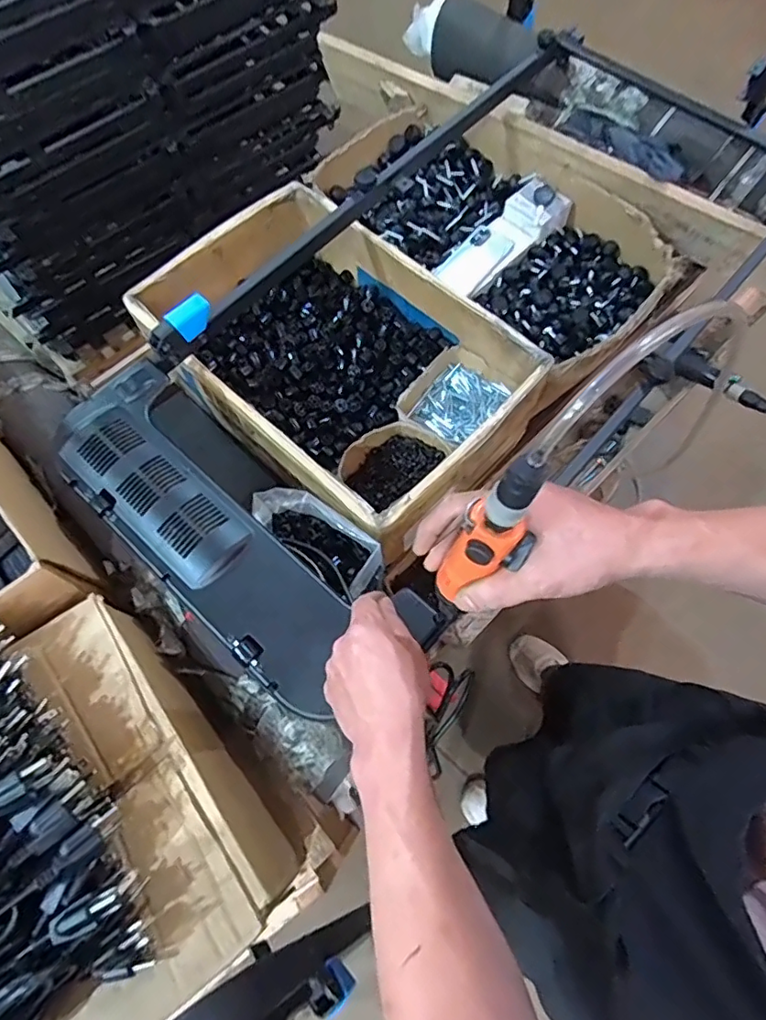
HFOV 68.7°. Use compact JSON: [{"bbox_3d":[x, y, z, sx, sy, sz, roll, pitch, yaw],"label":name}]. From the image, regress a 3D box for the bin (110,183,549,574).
[{"bbox_3d":[-0.071,-0.221,0.838,0.523,0.147,0.349,41,74,17],"label":"bin"}]

